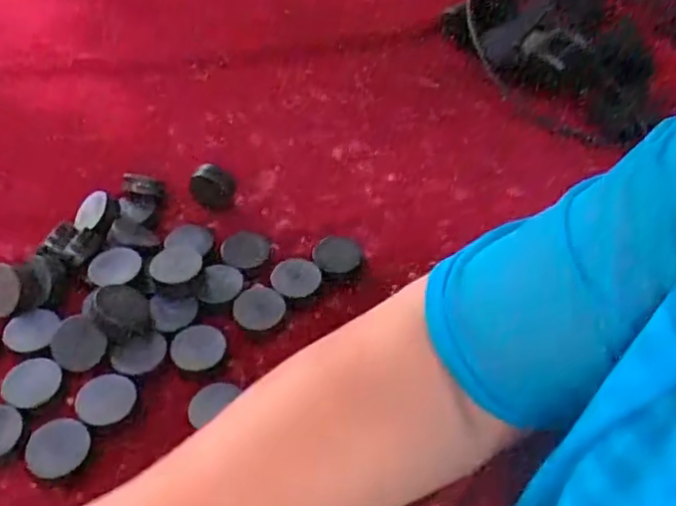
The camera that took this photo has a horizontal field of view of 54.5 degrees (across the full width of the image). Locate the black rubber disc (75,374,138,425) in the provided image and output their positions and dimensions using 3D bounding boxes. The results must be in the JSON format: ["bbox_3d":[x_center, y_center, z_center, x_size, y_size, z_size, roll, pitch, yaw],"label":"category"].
[{"bbox_3d":[-0.130,0.081,0.367,0.032,0.004,0.031,0,47,0],"label":"black rubber disc"}]

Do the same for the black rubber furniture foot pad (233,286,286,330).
[{"bbox_3d":[-0.050,0.034,0.414,0.031,0.004,0.031,-20,51,-18],"label":"black rubber furniture foot pad"}]

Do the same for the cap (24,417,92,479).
[{"bbox_3d":[-0.150,0.104,0.350,0.033,0.005,0.031,0,47,0],"label":"cap"}]

